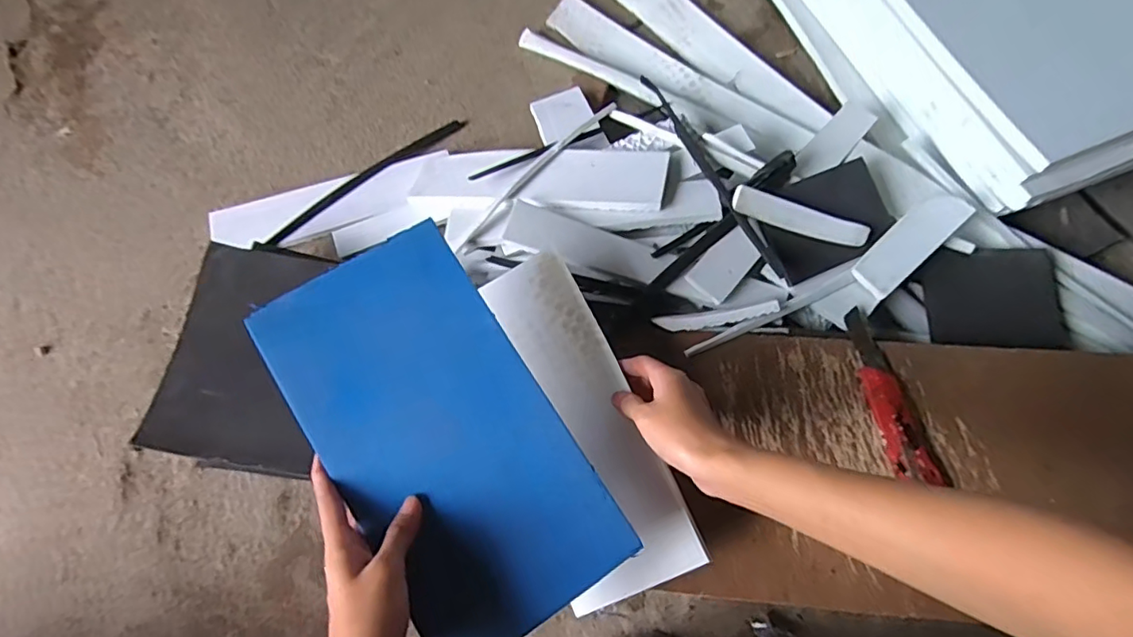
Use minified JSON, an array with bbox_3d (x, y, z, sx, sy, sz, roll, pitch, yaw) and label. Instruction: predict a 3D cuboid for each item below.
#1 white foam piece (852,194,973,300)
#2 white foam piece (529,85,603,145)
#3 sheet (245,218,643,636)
[{"bbox_3d":[0.327,-0.072,0.537,0.119,0.017,0.042,-43,72,3],"label":"white foam piece"},{"bbox_3d":[-0.003,-0.237,0.663,0.065,0.013,0.059,-22,74,3],"label":"white foam piece"},{"bbox_3d":[-0.086,0.079,0.392,0.147,0.007,0.277,-31,81,-14],"label":"sheet"}]

